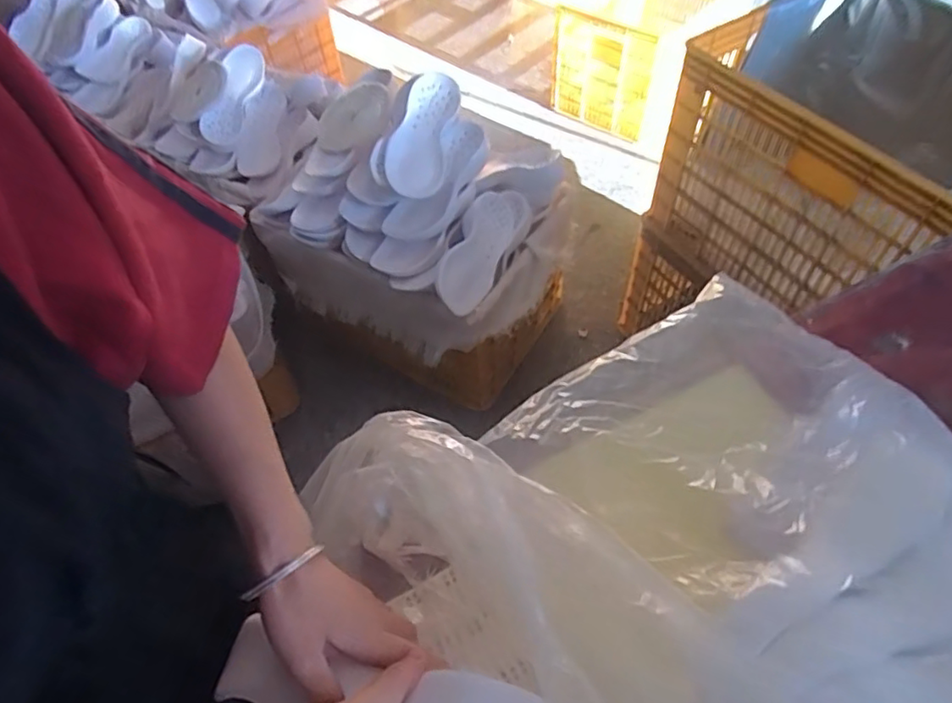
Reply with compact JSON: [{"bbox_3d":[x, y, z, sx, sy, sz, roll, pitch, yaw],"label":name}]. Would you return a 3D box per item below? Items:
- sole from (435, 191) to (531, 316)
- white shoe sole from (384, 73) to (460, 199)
[{"bbox_3d":[0.011,-0.221,1.243,0.127,0.034,0.329,34,71,-8],"label":"sole"},{"bbox_3d":[-0.110,-0.450,1.222,0.119,0.041,0.307,8,70,9],"label":"white shoe sole"}]

